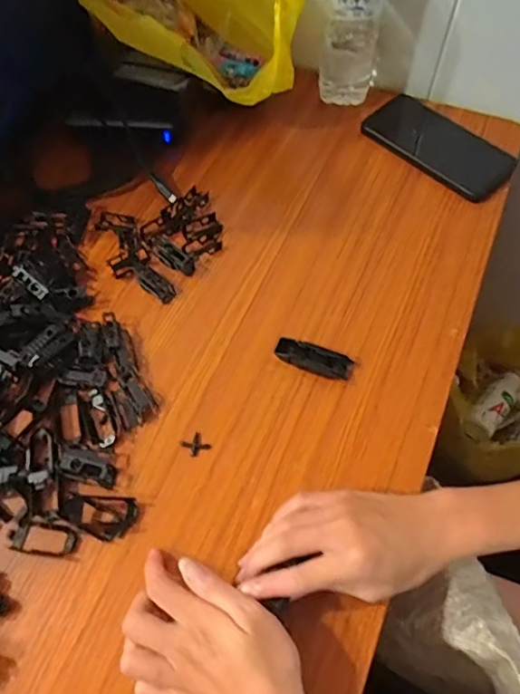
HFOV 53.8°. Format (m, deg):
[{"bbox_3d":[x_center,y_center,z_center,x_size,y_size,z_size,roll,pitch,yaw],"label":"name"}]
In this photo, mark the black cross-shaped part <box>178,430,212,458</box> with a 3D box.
[{"bbox_3d":[-0.053,0.079,0.416,0.017,0.004,0.020,-38,68,-20],"label":"black cross-shaped part"}]

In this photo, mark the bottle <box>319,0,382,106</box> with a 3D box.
[{"bbox_3d":[0.103,-0.365,0.544,0.070,0.206,0.068,9,61,6],"label":"bottle"}]

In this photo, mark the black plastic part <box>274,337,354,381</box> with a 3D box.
[{"bbox_3d":[0.047,0.011,0.446,0.066,0.015,0.023,22,64,13],"label":"black plastic part"}]

